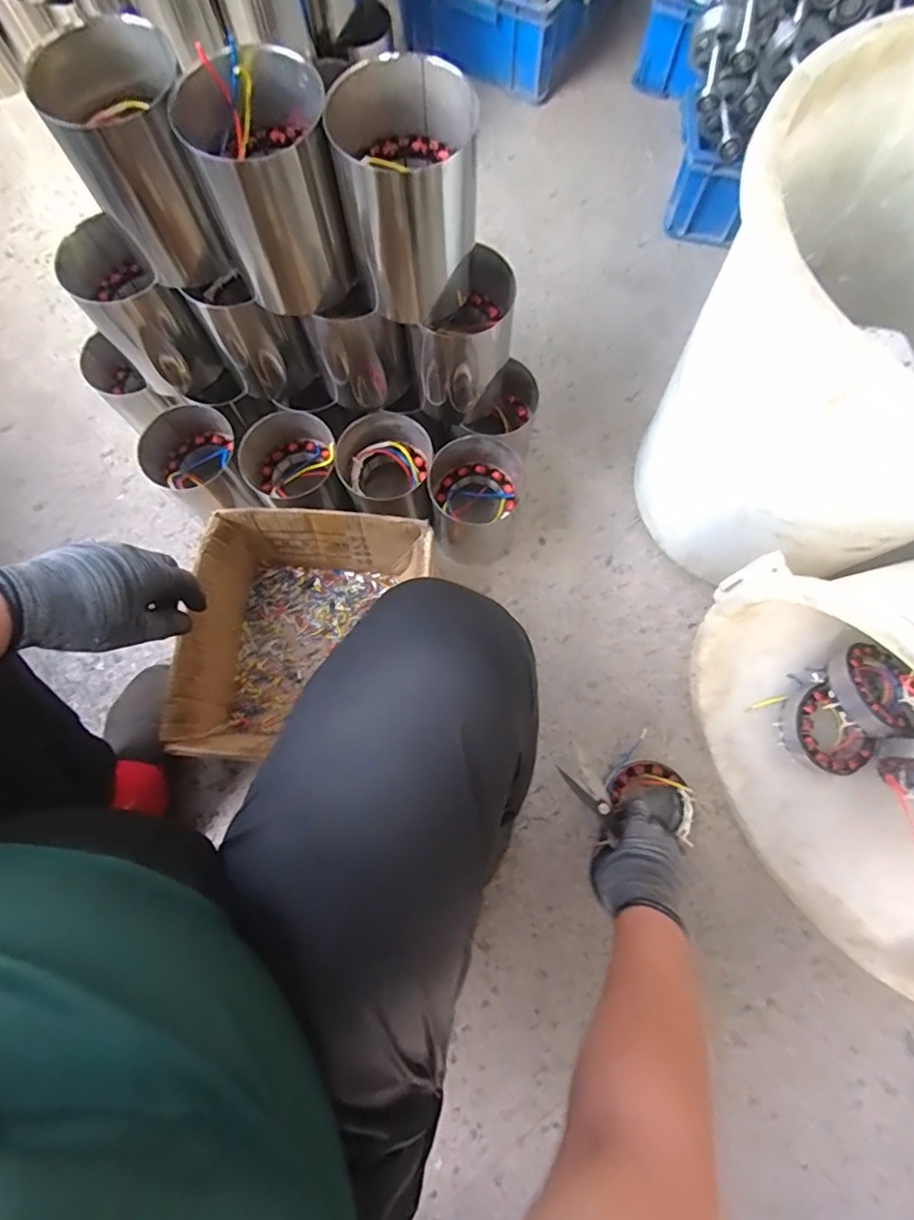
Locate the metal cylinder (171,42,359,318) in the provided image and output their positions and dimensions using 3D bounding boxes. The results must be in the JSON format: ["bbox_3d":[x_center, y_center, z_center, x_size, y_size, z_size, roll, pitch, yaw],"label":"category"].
[{"bbox_3d":[-0.166,-0.389,0.547,0.121,0.165,0.109,-22,77,-5],"label":"metal cylinder"}]

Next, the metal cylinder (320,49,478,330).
[{"bbox_3d":[-0.047,-0.372,0.539,0.115,0.166,0.103,-16,76,-4],"label":"metal cylinder"}]

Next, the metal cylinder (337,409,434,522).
[{"bbox_3d":[-0.097,-0.171,0.820,0.122,0.164,0.141,2,76,1],"label":"metal cylinder"}]

